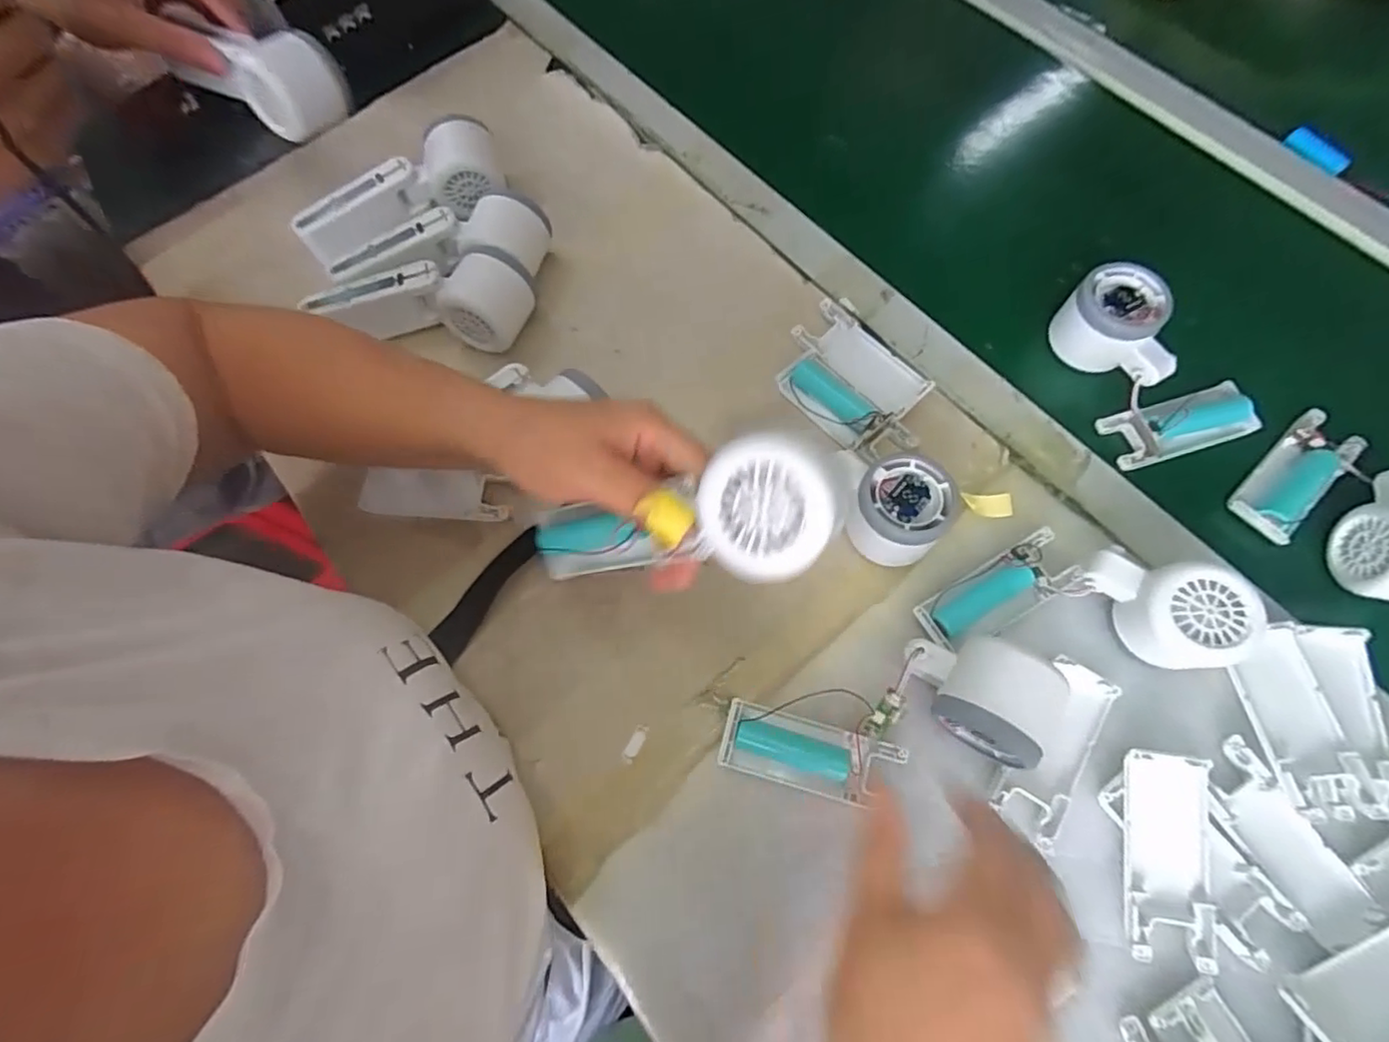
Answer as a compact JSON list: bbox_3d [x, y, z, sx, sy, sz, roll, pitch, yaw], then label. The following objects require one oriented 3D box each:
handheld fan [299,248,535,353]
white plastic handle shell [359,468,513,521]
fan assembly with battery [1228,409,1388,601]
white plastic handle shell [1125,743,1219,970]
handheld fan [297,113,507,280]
[{"bbox_3d":[-0.195,-0.165,0.471,0.148,0.058,0.065,2,70,2],"label":"handheld fan"},{"bbox_3d":[-0.179,-0.017,0.438,0.099,0.023,0.031,1,70,2],"label":"white plastic handle shell"},{"bbox_3d":[0.430,-0.006,0.393,0.092,0.052,0.124,-36,73,-11],"label":"fan assembly with battery"},{"bbox_3d":[0.256,0.179,0.335,0.041,0.016,0.103,6,81,1],"label":"white plastic handle shell"},{"bbox_3d":[-0.234,-0.262,0.499,0.164,0.049,0.057,-28,71,-8],"label":"handheld fan"}]

